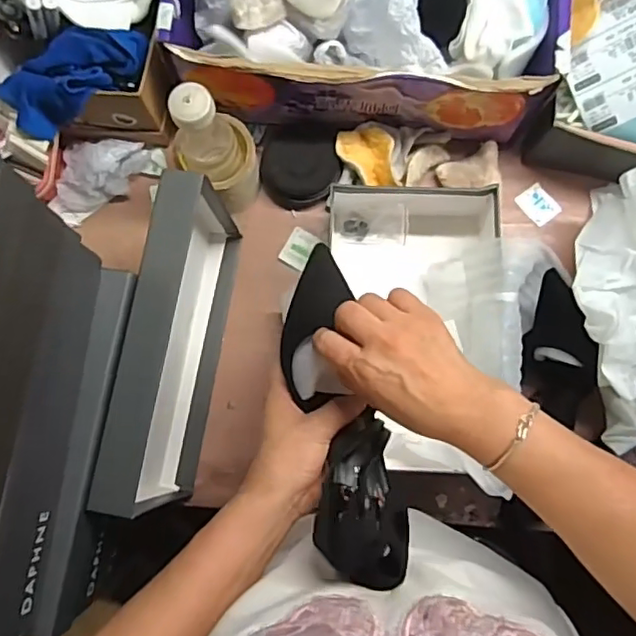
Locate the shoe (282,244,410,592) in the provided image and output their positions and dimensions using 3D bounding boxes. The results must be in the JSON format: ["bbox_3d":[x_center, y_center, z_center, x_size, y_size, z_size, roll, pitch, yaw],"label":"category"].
[{"bbox_3d":[0.017,0.071,0.449,0.071,0.076,0.249,-11,60,-1],"label":"shoe"}]

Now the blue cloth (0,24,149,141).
[{"bbox_3d":[-0.259,-0.259,0.625,0.158,0.052,0.082,-40,83,-6],"label":"blue cloth"}]

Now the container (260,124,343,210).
[{"bbox_3d":[-0.020,-0.177,0.690,0.091,0.028,0.092,0,81,0],"label":"container"}]

